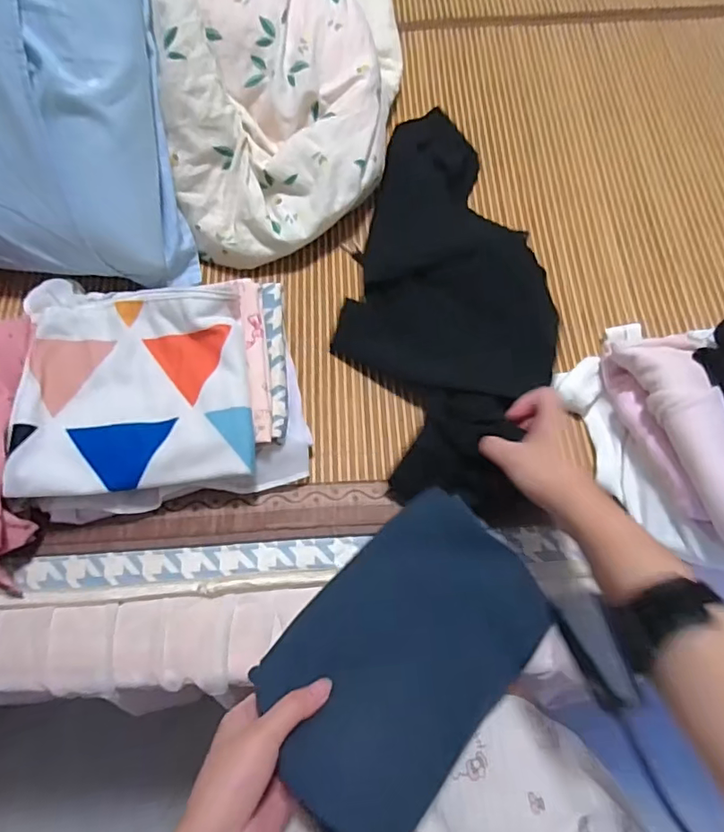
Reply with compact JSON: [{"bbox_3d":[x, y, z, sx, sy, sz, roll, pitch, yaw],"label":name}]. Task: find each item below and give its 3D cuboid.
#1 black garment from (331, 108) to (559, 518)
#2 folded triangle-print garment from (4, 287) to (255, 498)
[{"bbox_3d":[0.097,-0.149,0.610,0.232,0.059,0.526,-1,64,-1],"label":"black garment"},{"bbox_3d":[-0.208,-0.027,0.502,0.201,0.035,0.185,-5,68,-3],"label":"folded triangle-print garment"}]

